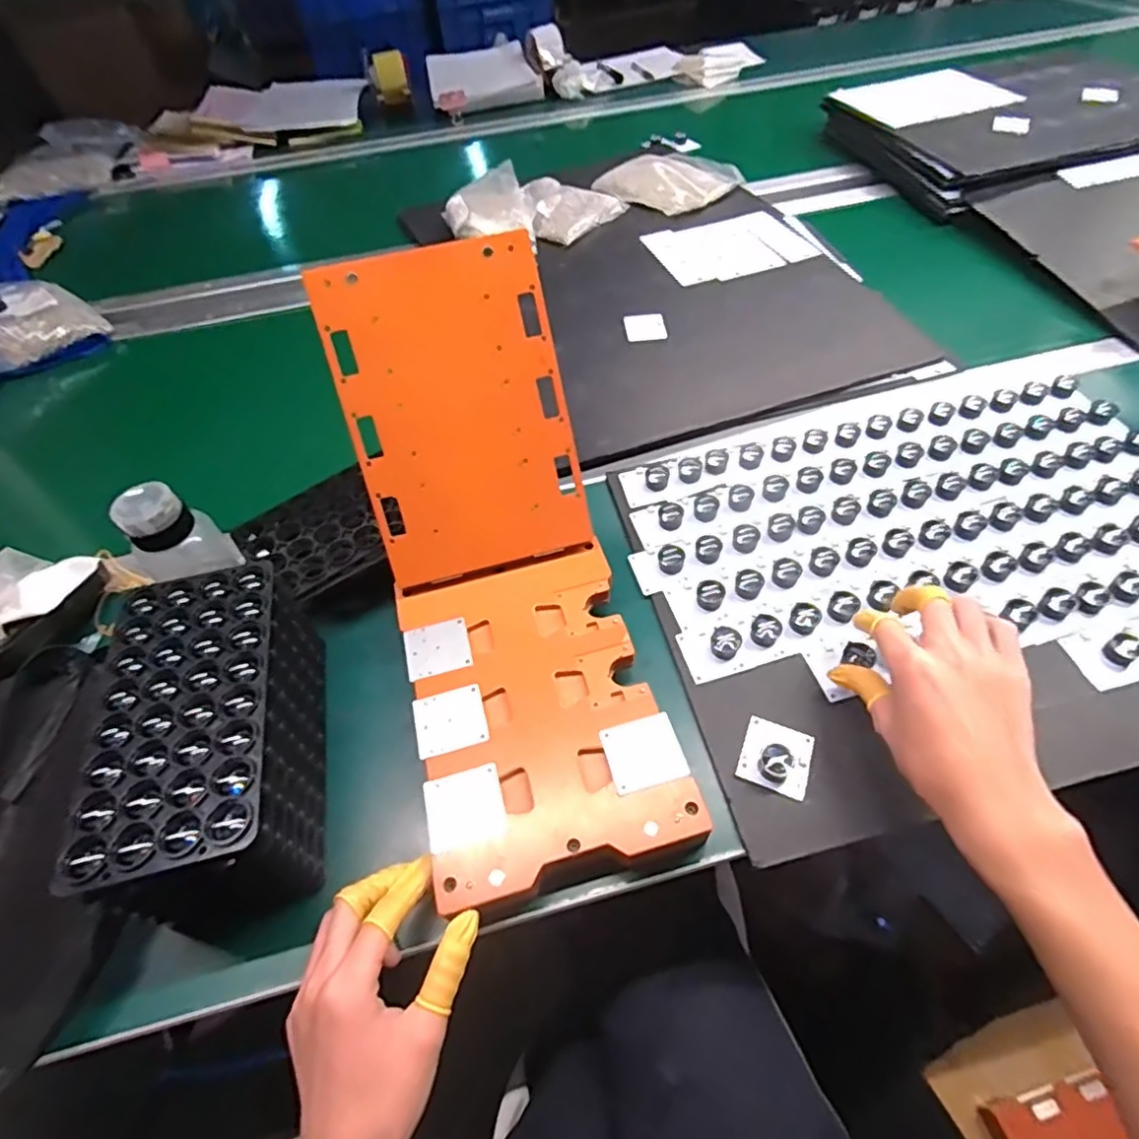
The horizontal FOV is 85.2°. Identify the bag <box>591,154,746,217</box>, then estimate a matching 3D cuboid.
[{"bbox_3d":[0.156,-0.606,0.949,0.178,0.027,0.174,-34,58,-20],"label":"bag"}]

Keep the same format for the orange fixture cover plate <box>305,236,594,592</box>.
[{"bbox_3d":[-0.081,-0.112,0.467,0.157,0.234,0.009,-15,16,-7],"label":"orange fixture cover plate"}]

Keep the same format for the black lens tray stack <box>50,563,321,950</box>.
[{"bbox_3d":[-0.227,0.114,0.409,0.101,0.108,0.204,-12,53,-5],"label":"black lens tray stack"}]

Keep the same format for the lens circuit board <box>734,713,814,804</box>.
[{"bbox_3d":[0.143,0.126,0.425,0.045,0.021,0.047,18,56,17],"label":"lens circuit board"}]

